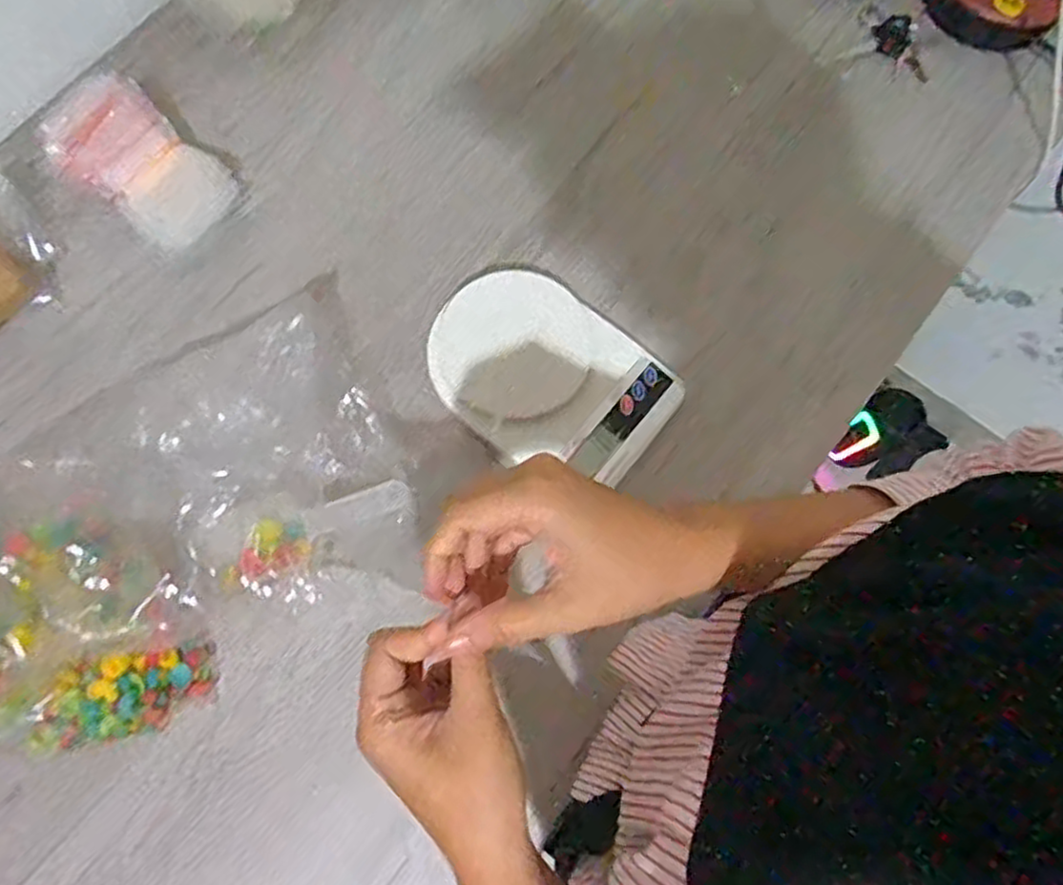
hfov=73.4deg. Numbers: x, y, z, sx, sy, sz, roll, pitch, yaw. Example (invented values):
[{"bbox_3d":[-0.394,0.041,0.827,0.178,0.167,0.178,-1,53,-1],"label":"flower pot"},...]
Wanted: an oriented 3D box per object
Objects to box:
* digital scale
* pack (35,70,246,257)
[{"bbox_3d":[0.013,-0.048,0.524,0.172,0.028,0.126,39,78,8],"label":"digital scale"},{"bbox_3d":[-0.301,-0.216,0.552,0.131,0.008,0.083,42,89,-12],"label":"pack"}]

